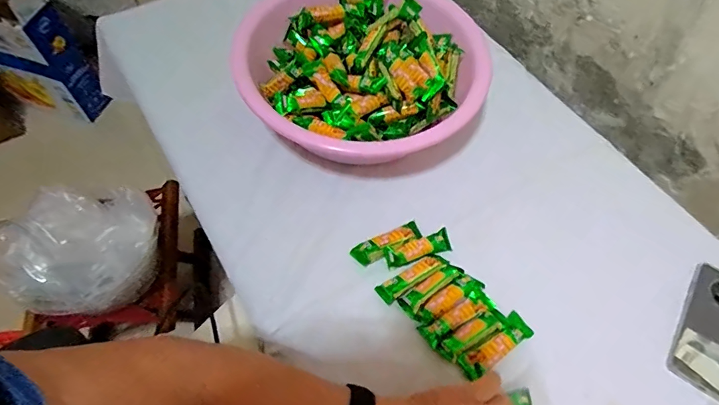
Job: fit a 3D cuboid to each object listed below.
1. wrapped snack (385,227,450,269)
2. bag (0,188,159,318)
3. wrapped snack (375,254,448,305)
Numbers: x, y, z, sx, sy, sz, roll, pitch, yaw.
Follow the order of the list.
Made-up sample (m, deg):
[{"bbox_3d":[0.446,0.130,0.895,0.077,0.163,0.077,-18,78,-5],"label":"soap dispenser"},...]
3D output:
[{"bbox_3d":[0.074,0.060,0.548,0.084,0.020,0.025,-17,62,-12],"label":"wrapped snack"},{"bbox_3d":[-0.440,0.074,0.710,0.225,0.130,0.205,-38,68,-22],"label":"bag"},{"bbox_3d":[0.063,0.088,0.523,0.089,0.010,0.025,-28,65,-18],"label":"wrapped snack"}]

